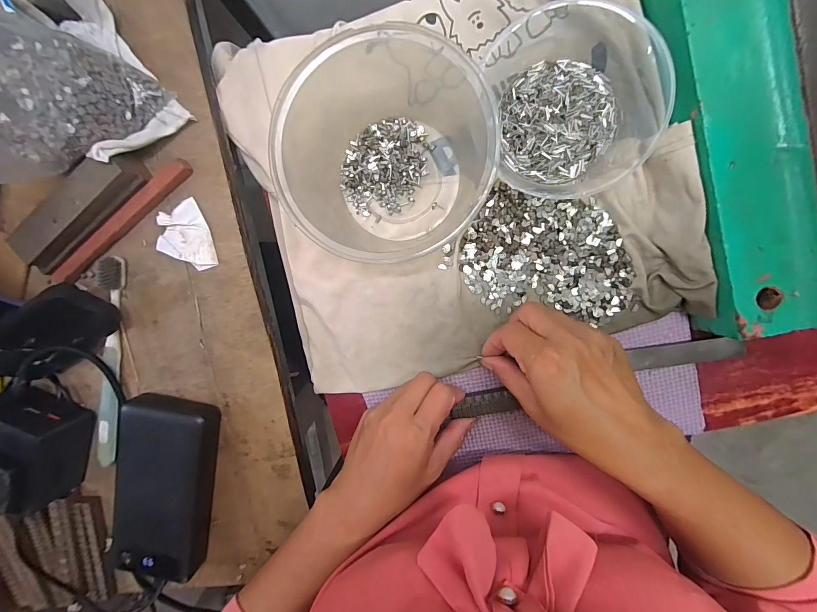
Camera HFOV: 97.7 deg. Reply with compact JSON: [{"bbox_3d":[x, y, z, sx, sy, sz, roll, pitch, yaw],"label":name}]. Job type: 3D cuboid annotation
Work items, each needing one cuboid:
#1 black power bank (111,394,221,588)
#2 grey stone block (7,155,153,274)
[{"bbox_3d":[-0.208,0.157,0.302,0.073,0.026,0.156,10,99,4],"label":"black power bank"},{"bbox_3d":[-0.251,-0.074,0.272,0.112,0.030,0.032,-36,93,9],"label":"grey stone block"}]

